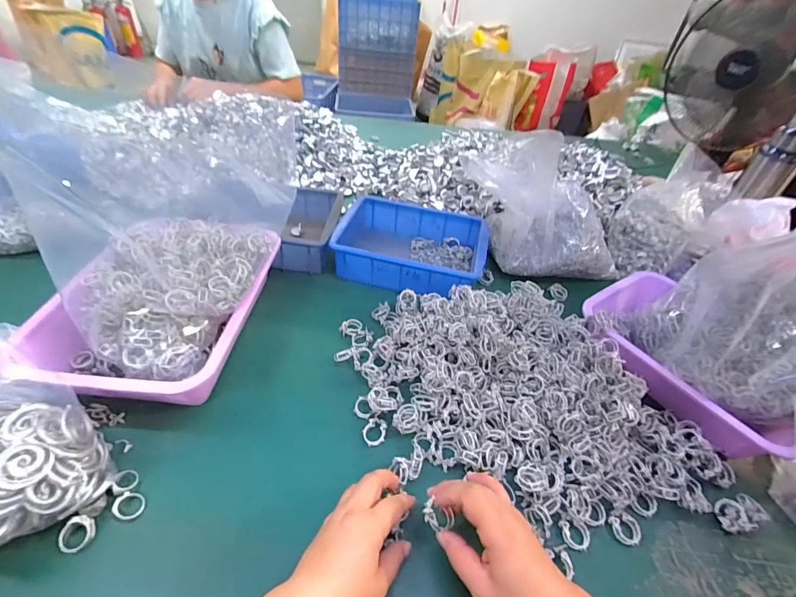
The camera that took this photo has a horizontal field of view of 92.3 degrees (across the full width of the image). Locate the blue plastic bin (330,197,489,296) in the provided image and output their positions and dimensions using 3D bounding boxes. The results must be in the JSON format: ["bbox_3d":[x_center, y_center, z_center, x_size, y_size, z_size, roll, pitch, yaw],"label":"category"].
[{"bbox_3d":[0.026,-0.089,0.673,0.250,0.072,0.184,16,44,9],"label":"blue plastic bin"}]

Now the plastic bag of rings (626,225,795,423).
[{"bbox_3d":[0.407,-0.011,0.414,0.145,0.276,0.170,-29,54,-33],"label":"plastic bag of rings"}]

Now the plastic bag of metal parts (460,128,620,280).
[{"bbox_3d":[0.261,-0.171,0.672,0.203,0.178,0.240,-8,45,-17],"label":"plastic bag of metal parts"}]

